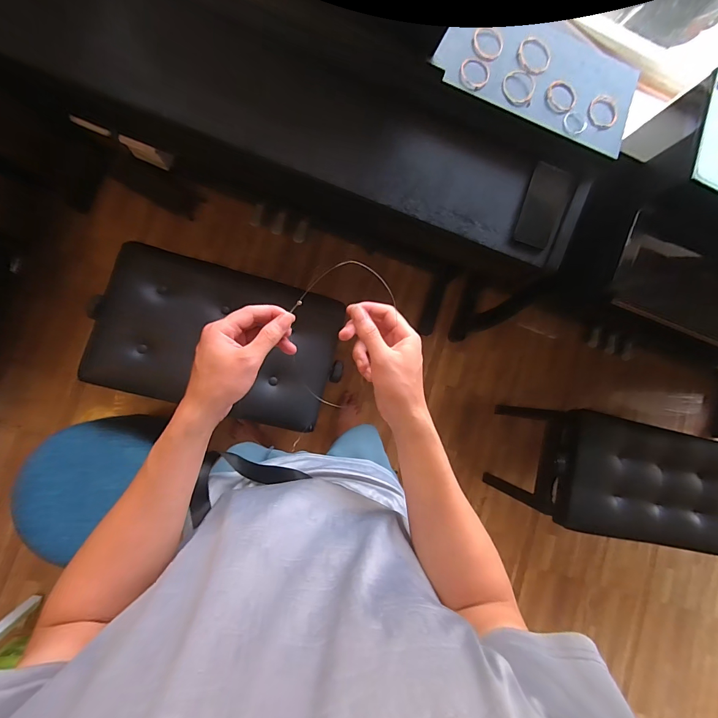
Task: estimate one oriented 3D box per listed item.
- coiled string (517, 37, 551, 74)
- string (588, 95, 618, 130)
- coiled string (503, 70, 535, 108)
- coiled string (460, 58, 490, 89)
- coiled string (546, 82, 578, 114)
[{"bbox_3d":[0.327,-0.565,0.672,0.073,0.006,0.070,1,86,-9],"label":"coiled string"},{"bbox_3d":[0.461,-0.467,0.686,0.063,0.008,0.061,1,86,-9],"label":"string"},{"bbox_3d":[0.294,-0.501,0.665,0.062,0.008,0.064,15,84,-8],"label":"coiled string"},{"bbox_3d":[0.209,-0.514,0.650,0.057,0.004,0.062,1,86,-9],"label":"coiled string"},{"bbox_3d":[0.379,-0.492,0.677,0.059,0.005,0.060,-11,88,-10],"label":"coiled string"}]

